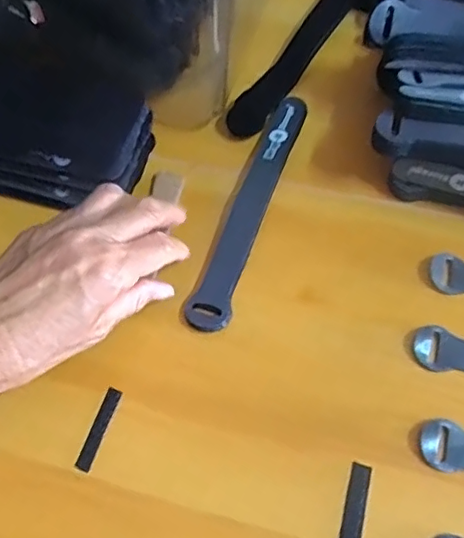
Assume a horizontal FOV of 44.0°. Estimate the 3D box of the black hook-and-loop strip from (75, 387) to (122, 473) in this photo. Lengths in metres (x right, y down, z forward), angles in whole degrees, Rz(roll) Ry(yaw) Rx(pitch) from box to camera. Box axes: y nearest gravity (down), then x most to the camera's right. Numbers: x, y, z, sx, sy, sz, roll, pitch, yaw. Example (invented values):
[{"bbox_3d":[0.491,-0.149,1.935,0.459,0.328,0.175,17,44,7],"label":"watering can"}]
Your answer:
[{"bbox_3d":[-0.075,0.091,0.326,0.009,0.004,0.047,16,62,10],"label":"black hook-and-loop strip"}]

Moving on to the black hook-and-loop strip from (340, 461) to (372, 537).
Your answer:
[{"bbox_3d":[0.065,0.125,0.299,0.011,0.004,0.046,14,61,9],"label":"black hook-and-loop strip"}]

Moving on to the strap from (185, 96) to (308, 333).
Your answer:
[{"bbox_3d":[0.016,-0.047,0.396,0.025,0.007,0.199,17,62,11],"label":"strap"}]

